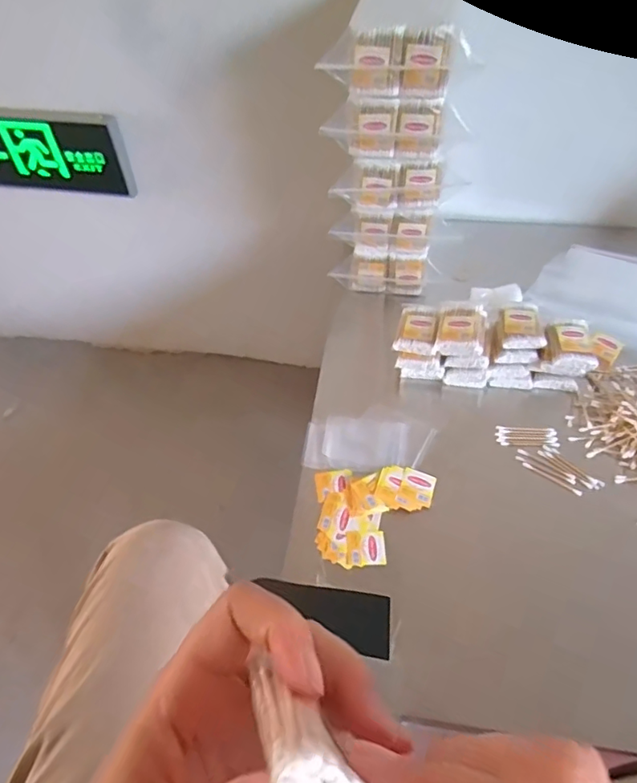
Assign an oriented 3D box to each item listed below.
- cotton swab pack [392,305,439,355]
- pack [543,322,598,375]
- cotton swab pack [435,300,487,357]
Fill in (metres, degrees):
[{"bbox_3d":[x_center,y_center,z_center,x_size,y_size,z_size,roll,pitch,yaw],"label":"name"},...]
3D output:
[{"bbox_3d":[0.137,-0.087,0.748,0.054,0.022,0.076,13,54,12],"label":"cotton swab pack"},{"bbox_3d":[0.334,-0.056,0.721,0.062,0.029,0.068,10,54,10],"label":"pack"},{"bbox_3d":[0.193,-0.086,0.730,0.063,0.030,0.083,10,54,11],"label":"cotton swab pack"}]

